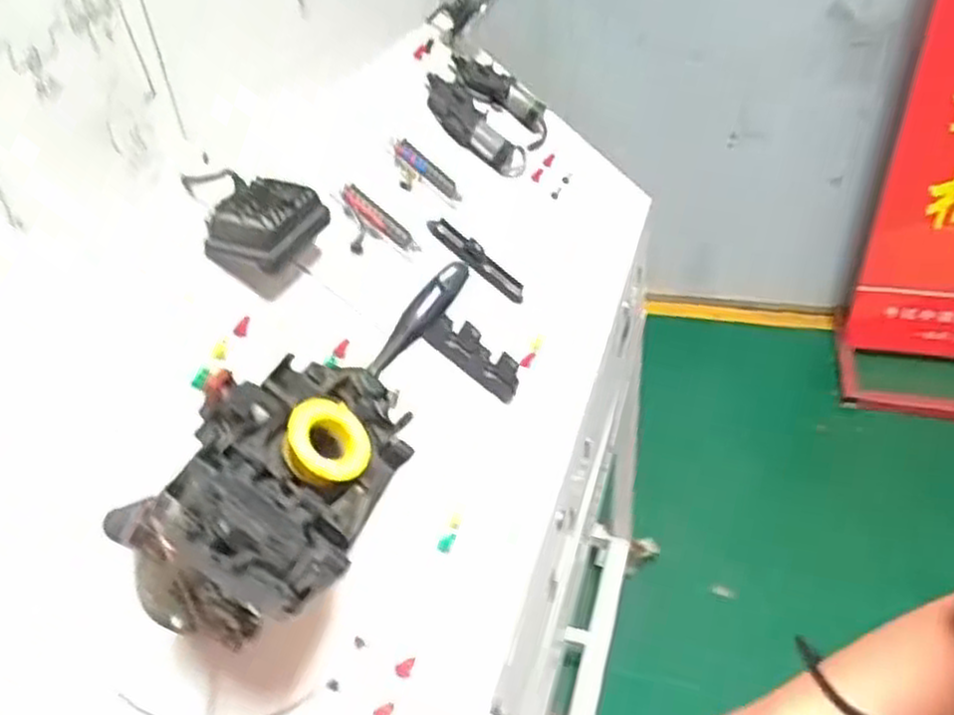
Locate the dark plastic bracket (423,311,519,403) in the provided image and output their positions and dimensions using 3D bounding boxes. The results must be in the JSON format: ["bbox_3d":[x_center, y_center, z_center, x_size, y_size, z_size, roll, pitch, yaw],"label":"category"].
[{"bbox_3d":[0.000,-0.004,0.812,0.120,0.045,0.024,39,39,-14],"label":"dark plastic bracket"}]

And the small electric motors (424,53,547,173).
[{"bbox_3d":[0.022,-0.376,1.160,0.176,0.031,0.226,40,40,-12],"label":"small electric motors"}]

